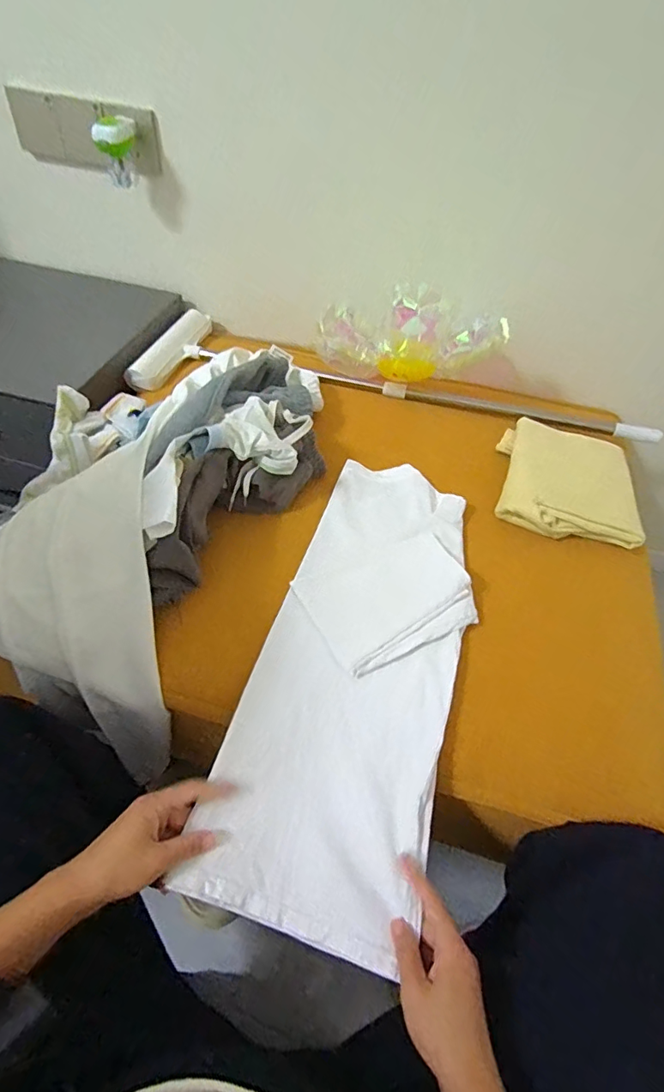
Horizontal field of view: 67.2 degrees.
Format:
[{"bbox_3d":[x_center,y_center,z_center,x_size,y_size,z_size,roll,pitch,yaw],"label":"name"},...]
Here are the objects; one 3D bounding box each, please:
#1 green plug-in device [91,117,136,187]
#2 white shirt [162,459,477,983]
[{"bbox_3d":[-0.339,-0.626,0.797,0.059,0.082,0.057,-1,51,-6],"label":"green plug-in device"},{"bbox_3d":[0.037,0.110,0.569,0.209,0.028,0.534,15,56,7],"label":"white shirt"}]

